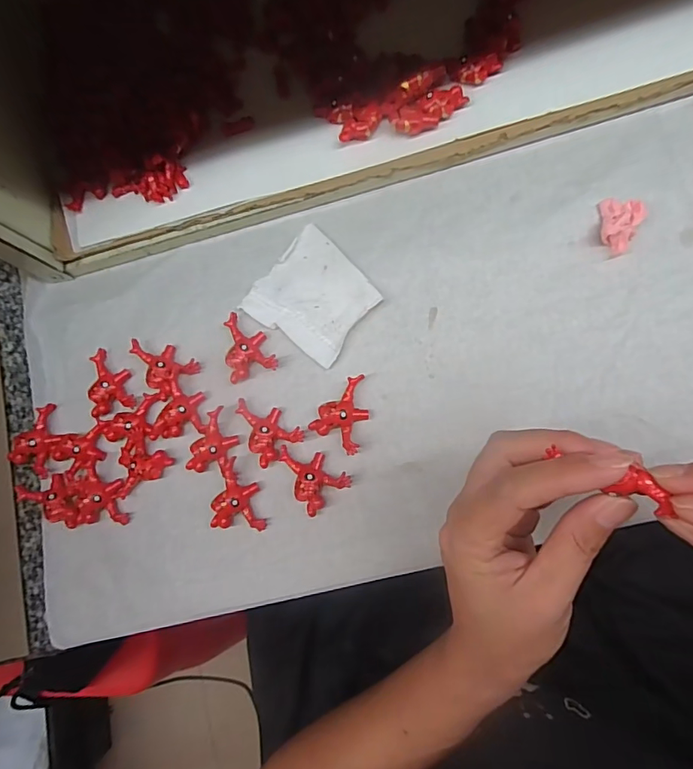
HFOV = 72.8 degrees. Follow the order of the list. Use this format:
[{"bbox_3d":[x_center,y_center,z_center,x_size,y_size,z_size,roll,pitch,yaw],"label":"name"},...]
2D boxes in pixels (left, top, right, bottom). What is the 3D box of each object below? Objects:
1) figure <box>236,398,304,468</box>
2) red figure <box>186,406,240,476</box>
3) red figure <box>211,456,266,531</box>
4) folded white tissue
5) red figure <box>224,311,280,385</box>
[{"bbox_3d":[-0.053,0.026,0.309,0.034,0.012,0.045,-38,81,3],"label":"figure"},{"bbox_3d":[-0.088,0.037,0.311,0.027,0.011,0.043,11,87,8],"label":"red figure"},{"bbox_3d":[-0.071,0.072,0.304,0.032,0.013,0.045,-4,85,7],"label":"red figure"},{"bbox_3d":[-0.022,-0.060,0.318,0.076,0.006,0.072,38,91,9],"label":"folded white tissue"},{"bbox_3d":[-0.068,-0.027,0.319,0.034,0.012,0.046,-18,83,6],"label":"red figure"}]

